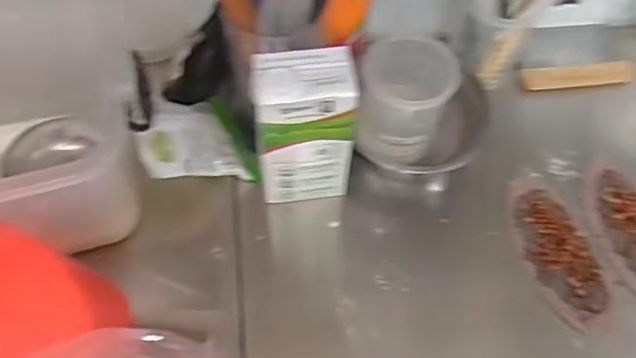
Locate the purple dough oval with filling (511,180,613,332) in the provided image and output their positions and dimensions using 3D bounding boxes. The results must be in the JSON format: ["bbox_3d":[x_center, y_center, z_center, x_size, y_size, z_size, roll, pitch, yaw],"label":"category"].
[{"bbox_3d":[0.273,0.078,0.650,0.080,0.007,0.186,-12,63,-9],"label":"purple dough oval with filling"}]

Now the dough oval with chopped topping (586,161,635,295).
[{"bbox_3d":[0.366,0.057,0.661,0.080,0.013,0.182,-5,62,-6],"label":"dough oval with chopped topping"}]

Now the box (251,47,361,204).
[{"bbox_3d":[-0.014,-0.051,0.593,0.094,0.184,0.069,-6,62,-6],"label":"box"}]

